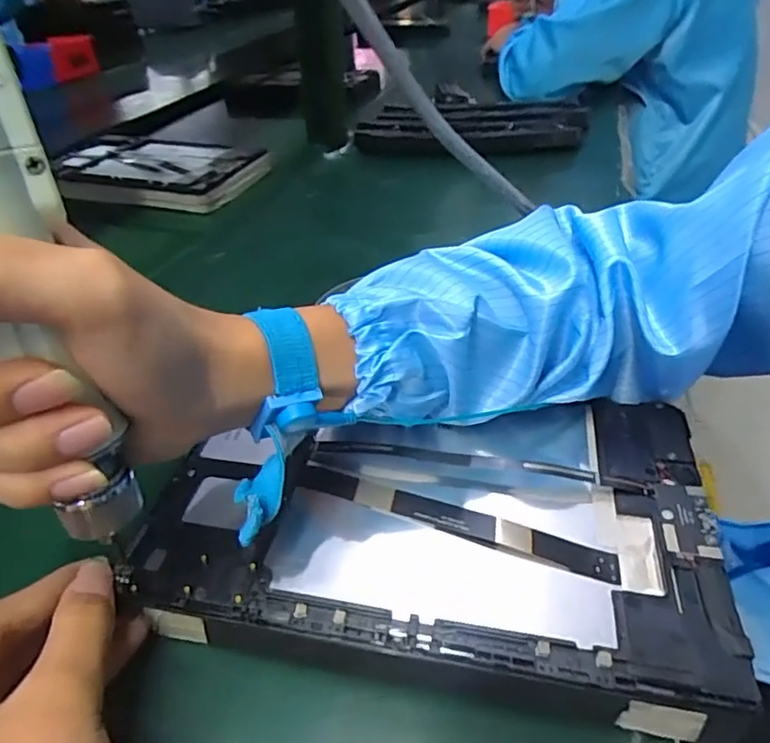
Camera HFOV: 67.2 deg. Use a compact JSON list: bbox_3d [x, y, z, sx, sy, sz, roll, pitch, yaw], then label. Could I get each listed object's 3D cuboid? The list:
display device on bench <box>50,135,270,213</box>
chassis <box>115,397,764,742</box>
[{"bbox_3d":[-0.269,-0.242,0.697,0.241,0.036,0.161,8,40,14],"label":"display device on bench"},{"bbox_3d":[0.018,0.063,0.261,0.235,0.025,0.146,5,39,10],"label":"chassis"}]

